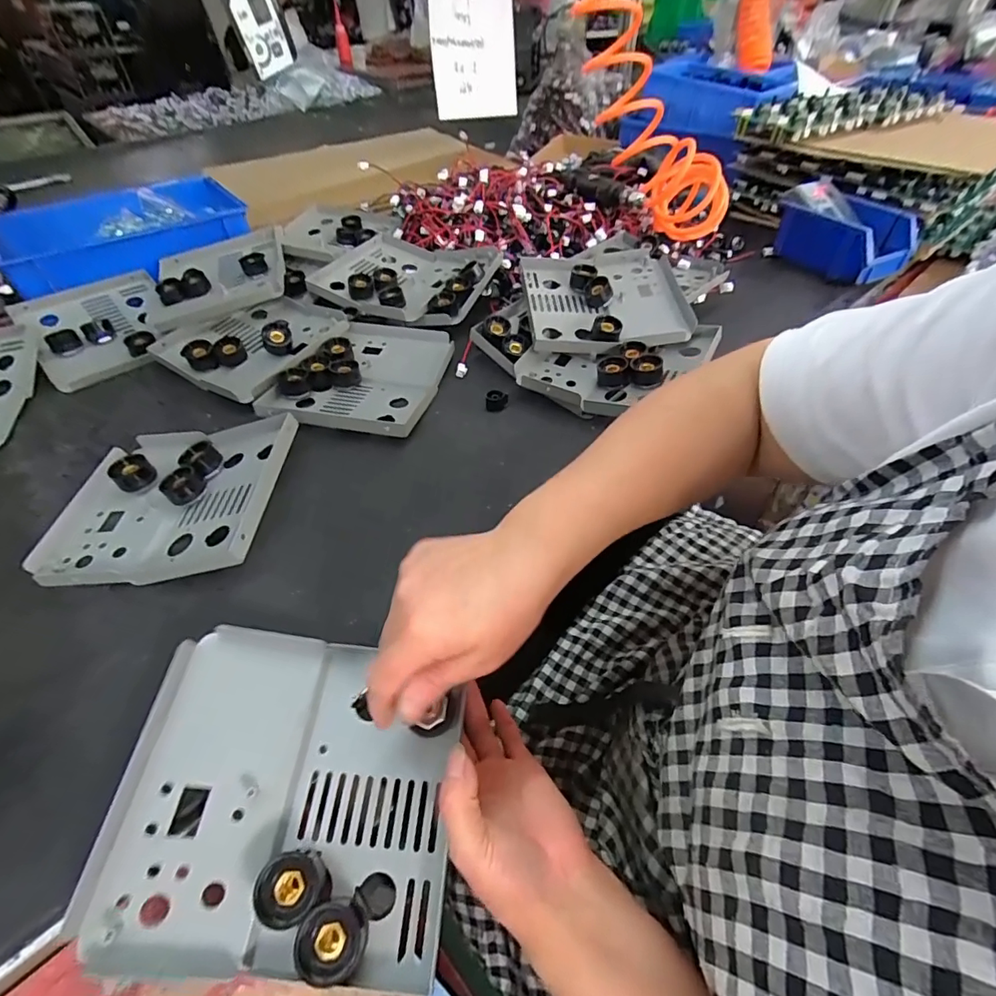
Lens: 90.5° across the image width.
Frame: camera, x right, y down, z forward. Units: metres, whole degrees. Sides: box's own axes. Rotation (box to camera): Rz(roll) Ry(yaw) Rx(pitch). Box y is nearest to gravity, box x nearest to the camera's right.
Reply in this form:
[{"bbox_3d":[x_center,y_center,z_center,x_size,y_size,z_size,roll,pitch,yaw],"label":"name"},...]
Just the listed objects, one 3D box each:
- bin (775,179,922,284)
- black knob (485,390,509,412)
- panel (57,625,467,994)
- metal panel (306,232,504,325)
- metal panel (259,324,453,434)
[{"bbox_3d":[0.490,-0.375,0.692,0.117,0.075,0.157,-23,51,-19],"label":"bin"},{"bbox_3d":[-0.001,-0.099,0.501,0.023,0.018,0.015,1,48,2],"label":"black knob"},{"bbox_3d":[-0.112,0.159,0.271,0.170,0.042,0.152,3,51,2],"label":"panel"},{"bbox_3d":[-0.116,-0.292,0.634,0.211,0.033,0.179,20,51,18],"label":"metal panel"},{"bbox_3d":[-0.142,-0.131,0.521,0.154,0.027,0.181,9,48,9],"label":"metal panel"}]

